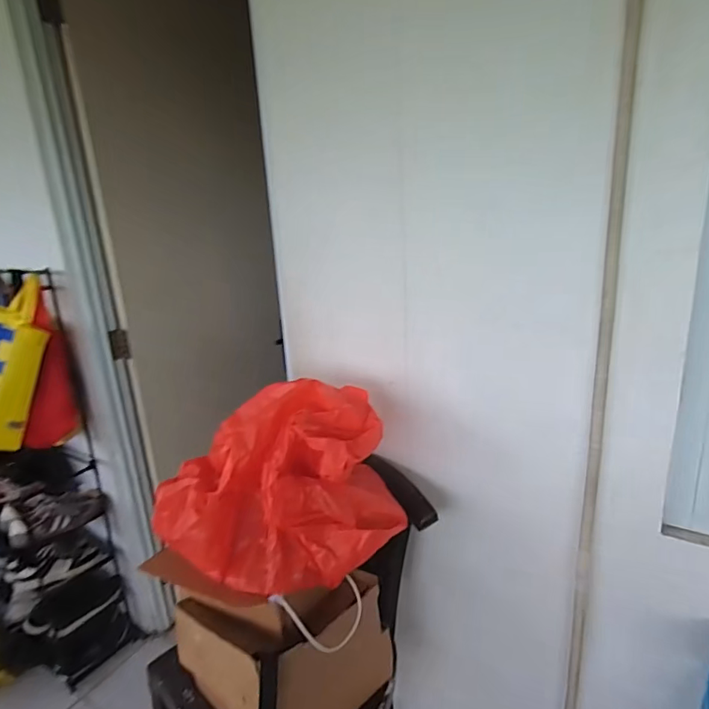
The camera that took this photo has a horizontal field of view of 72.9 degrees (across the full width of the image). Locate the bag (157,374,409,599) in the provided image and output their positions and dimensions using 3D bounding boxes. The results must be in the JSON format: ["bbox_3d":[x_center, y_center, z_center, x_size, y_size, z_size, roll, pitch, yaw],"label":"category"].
[{"bbox_3d":[-0.115,0.207,0.783,0.379,0.260,0.212,-8,17,-19],"label":"bag"}]

